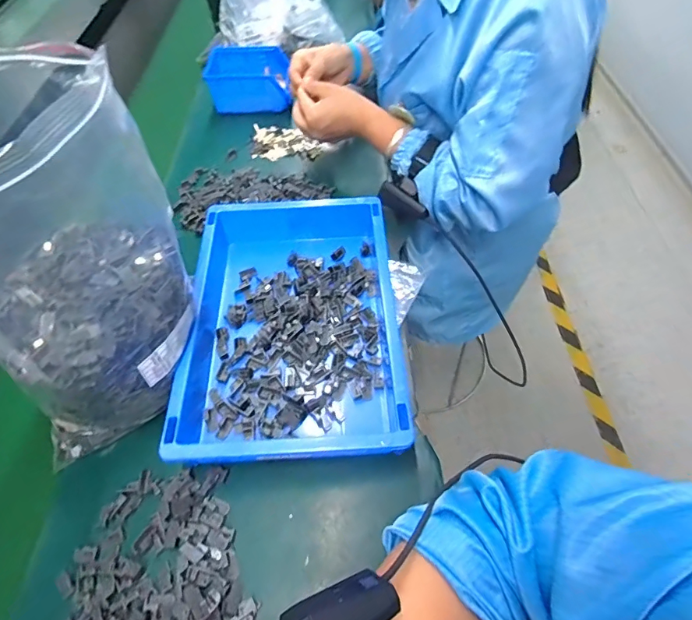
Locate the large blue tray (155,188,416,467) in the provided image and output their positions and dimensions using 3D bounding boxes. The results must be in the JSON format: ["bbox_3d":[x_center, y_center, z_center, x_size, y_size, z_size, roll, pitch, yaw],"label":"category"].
[{"bbox_3d":[-0.052,0.006,0.464,0.213,0.063,0.312,-5,54,1],"label":"large blue tray"}]

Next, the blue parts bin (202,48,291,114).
[{"bbox_3d":[-0.170,-0.410,0.778,0.139,0.067,0.125,-2,54,3],"label":"blue parts bin"}]

